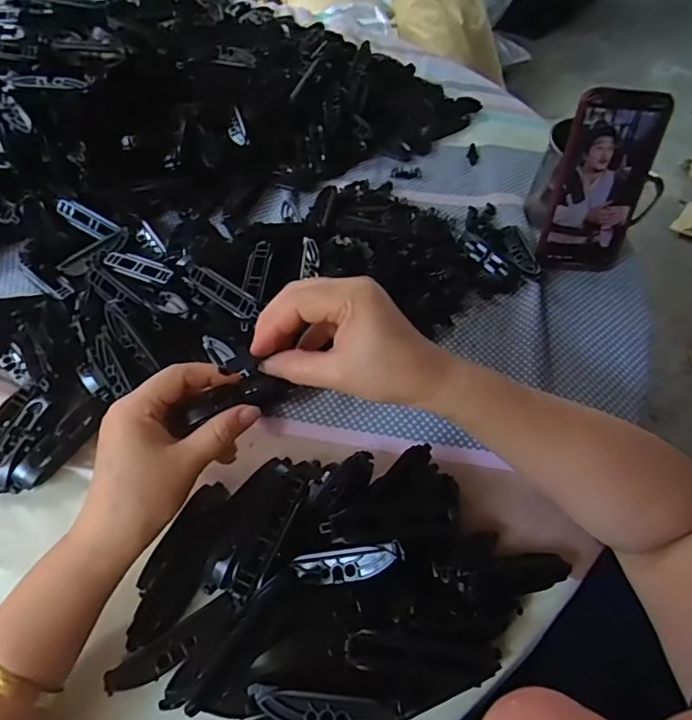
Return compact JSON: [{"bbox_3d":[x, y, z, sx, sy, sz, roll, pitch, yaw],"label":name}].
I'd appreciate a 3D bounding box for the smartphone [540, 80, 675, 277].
[{"bbox_3d":[0.231,-0.159,0.465,0.077,0.159,0.017,7,31,7],"label":"smartphone"}]

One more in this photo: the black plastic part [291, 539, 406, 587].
[{"bbox_3d":[0.001,0.120,0.298,0.066,0.009,0.018,-17,53,16],"label":"black plastic part"}]

